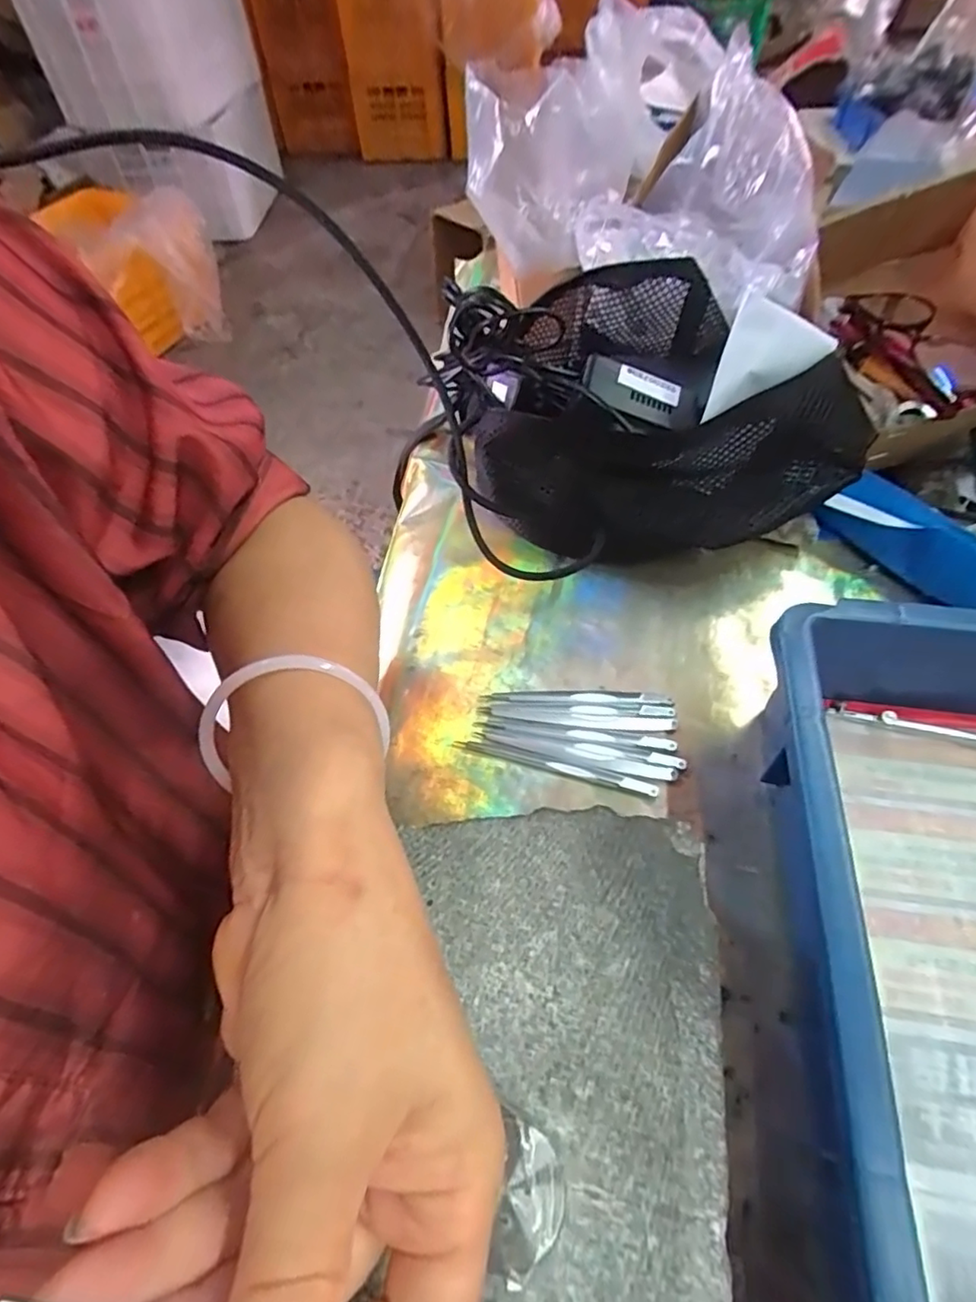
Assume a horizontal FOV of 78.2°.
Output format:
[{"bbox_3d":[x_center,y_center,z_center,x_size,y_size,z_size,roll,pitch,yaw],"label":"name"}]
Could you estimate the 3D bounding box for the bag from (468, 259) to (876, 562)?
[{"bbox_3d":[0.118,-0.144,0.383,0.218,0.124,0.162,19,60,16],"label":"bag"}]

